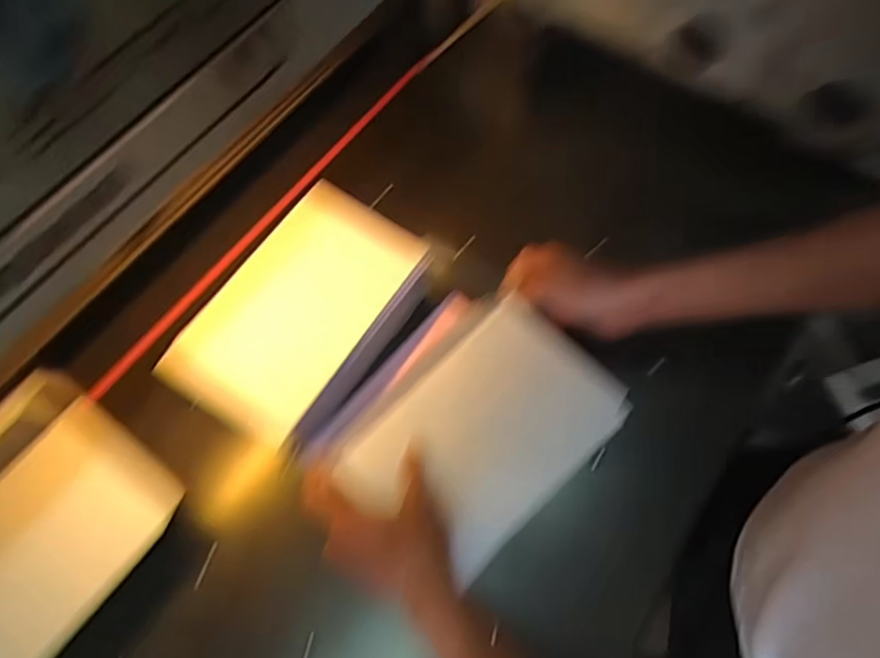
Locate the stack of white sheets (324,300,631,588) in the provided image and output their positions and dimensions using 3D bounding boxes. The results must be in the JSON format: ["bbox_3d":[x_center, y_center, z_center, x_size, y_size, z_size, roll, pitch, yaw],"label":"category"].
[{"bbox_3d":[0.041,0.082,0.469,0.151,0.028,0.222,43,76,15],"label":"stack of white sheets"}]

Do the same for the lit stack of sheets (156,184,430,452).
[{"bbox_3d":[-0.130,-0.017,0.546,0.153,0.031,0.248,41,78,-13],"label":"lit stack of sheets"}]

